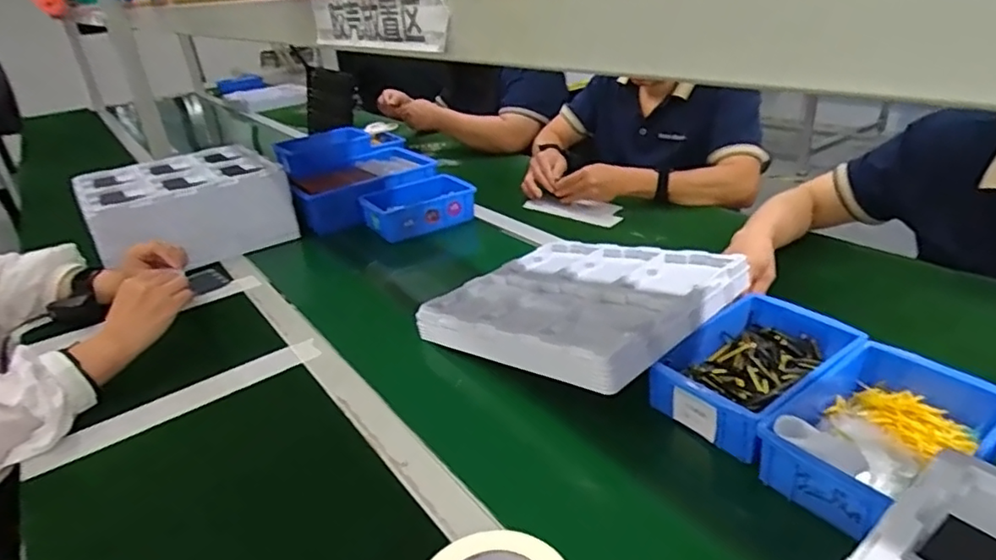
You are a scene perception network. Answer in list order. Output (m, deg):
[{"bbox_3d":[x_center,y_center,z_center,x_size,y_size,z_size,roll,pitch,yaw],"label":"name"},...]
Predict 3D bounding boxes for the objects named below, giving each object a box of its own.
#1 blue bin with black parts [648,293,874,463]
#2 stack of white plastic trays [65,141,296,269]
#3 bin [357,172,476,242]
[{"bbox_3d":[0.264,0.091,0.605,0.197,0.056,0.127,-24,33,-32],"label":"blue bin with black parts"},{"bbox_3d":[-0.636,-0.151,1.184,0.316,0.139,0.435,-25,33,-33],"label":"stack of white plastic trays"},{"bbox_3d":[-0.153,-0.136,1.132,0.189,0.066,0.152,-23,32,-31],"label":"bin"}]

